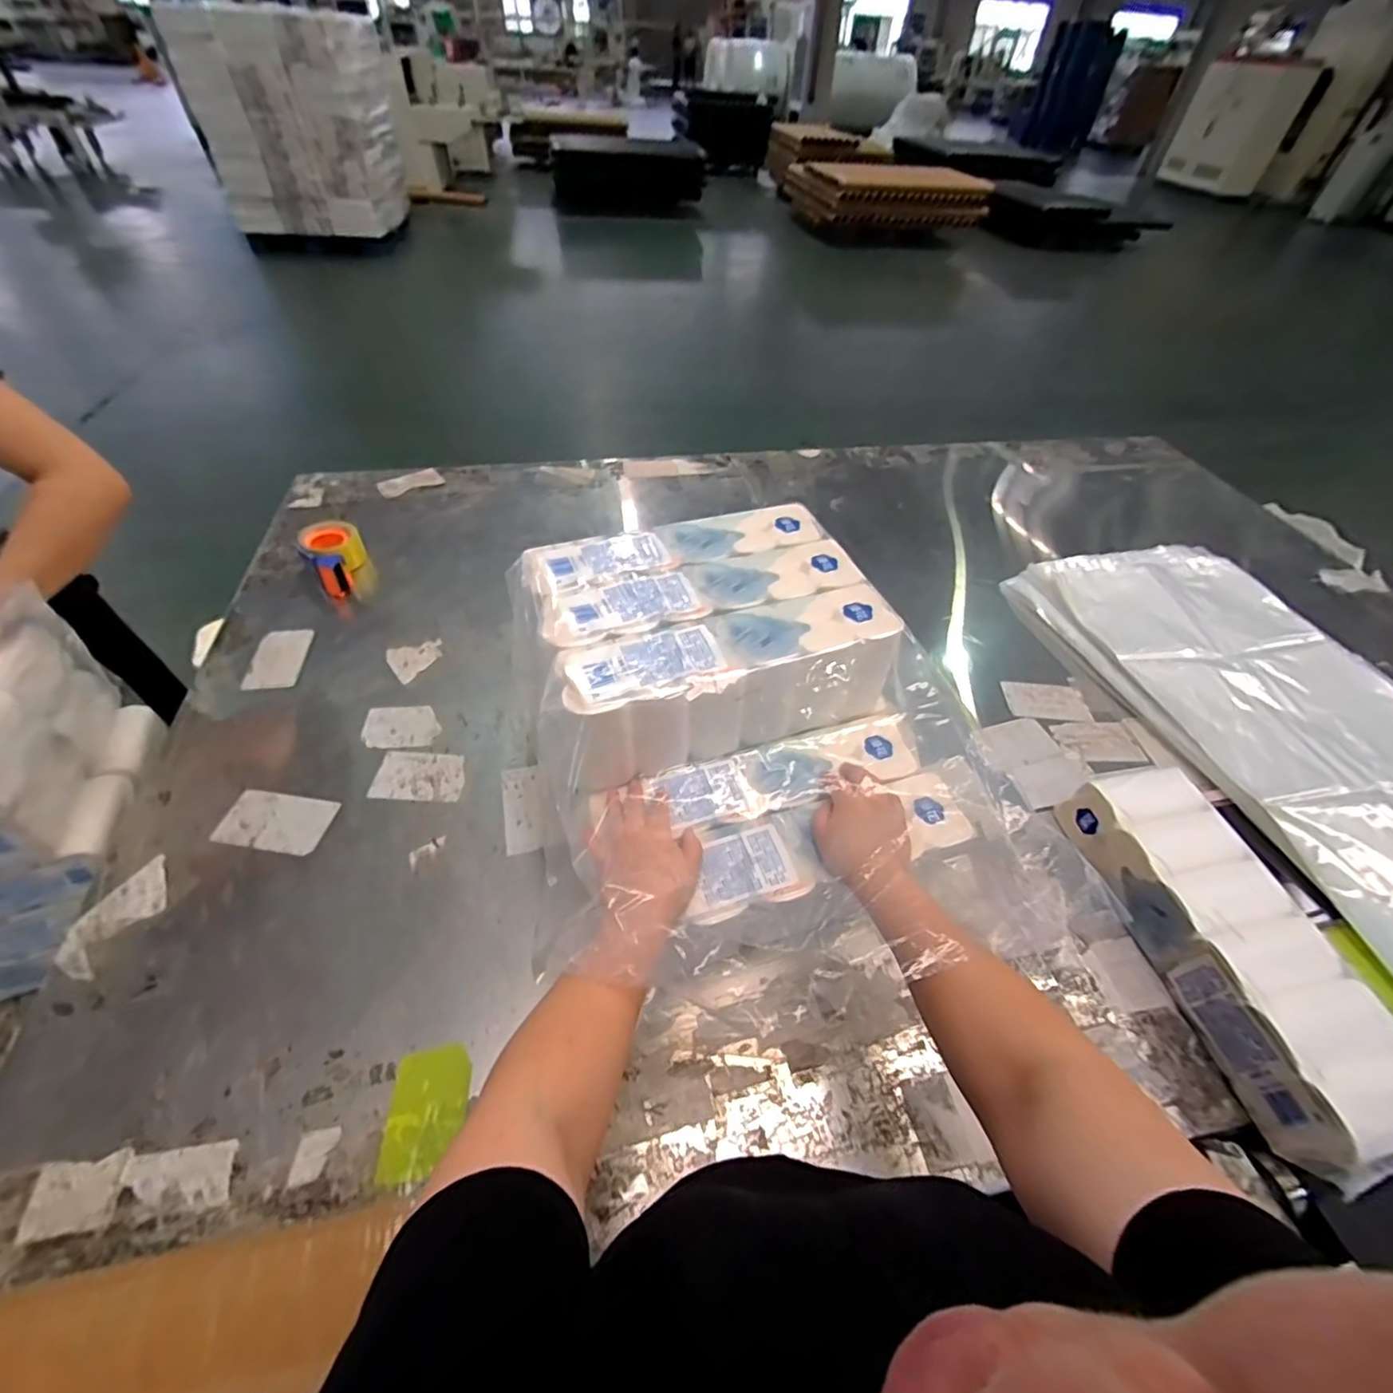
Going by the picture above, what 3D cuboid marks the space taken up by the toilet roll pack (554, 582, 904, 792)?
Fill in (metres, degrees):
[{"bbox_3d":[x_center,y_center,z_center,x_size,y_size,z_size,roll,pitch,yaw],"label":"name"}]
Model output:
[{"bbox_3d":[0.042,-0.014,0.659,0.372,0.130,0.106,-18,52,-18],"label":"toilet roll pack"}]

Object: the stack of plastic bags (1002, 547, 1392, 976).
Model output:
[{"bbox_3d":[0.973,0.038,0.925,0.525,0.055,0.881,-11,50,-13],"label":"stack of plastic bags"}]

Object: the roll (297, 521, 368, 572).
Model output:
[{"bbox_3d":[-0.667,-0.269,1.069,0.090,0.054,0.097,2,49,-2],"label":"roll"}]

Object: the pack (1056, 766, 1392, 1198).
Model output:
[{"bbox_3d":[0.588,0.270,0.648,0.134,0.101,0.393,-6,50,-9],"label":"pack"}]

